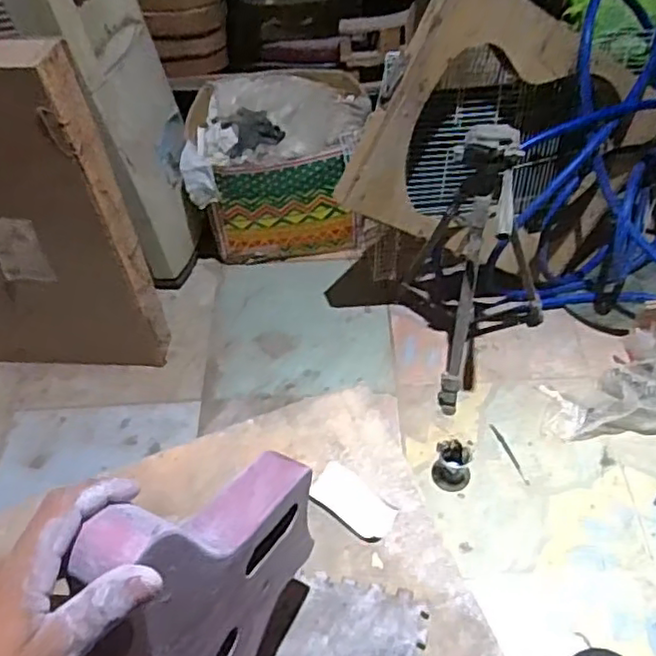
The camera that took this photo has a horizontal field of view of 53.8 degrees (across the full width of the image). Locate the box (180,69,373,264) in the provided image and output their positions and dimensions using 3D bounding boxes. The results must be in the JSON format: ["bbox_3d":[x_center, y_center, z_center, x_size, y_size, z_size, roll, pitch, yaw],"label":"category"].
[{"bbox_3d":[-0.110,-0.384,1.562,0.393,0.314,0.351,-5,51,1],"label":"box"}]

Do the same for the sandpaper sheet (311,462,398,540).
[{"bbox_3d":[0.030,0.200,0.748,0.099,0.007,0.052,32,59,25],"label":"sandpaper sheet"}]

